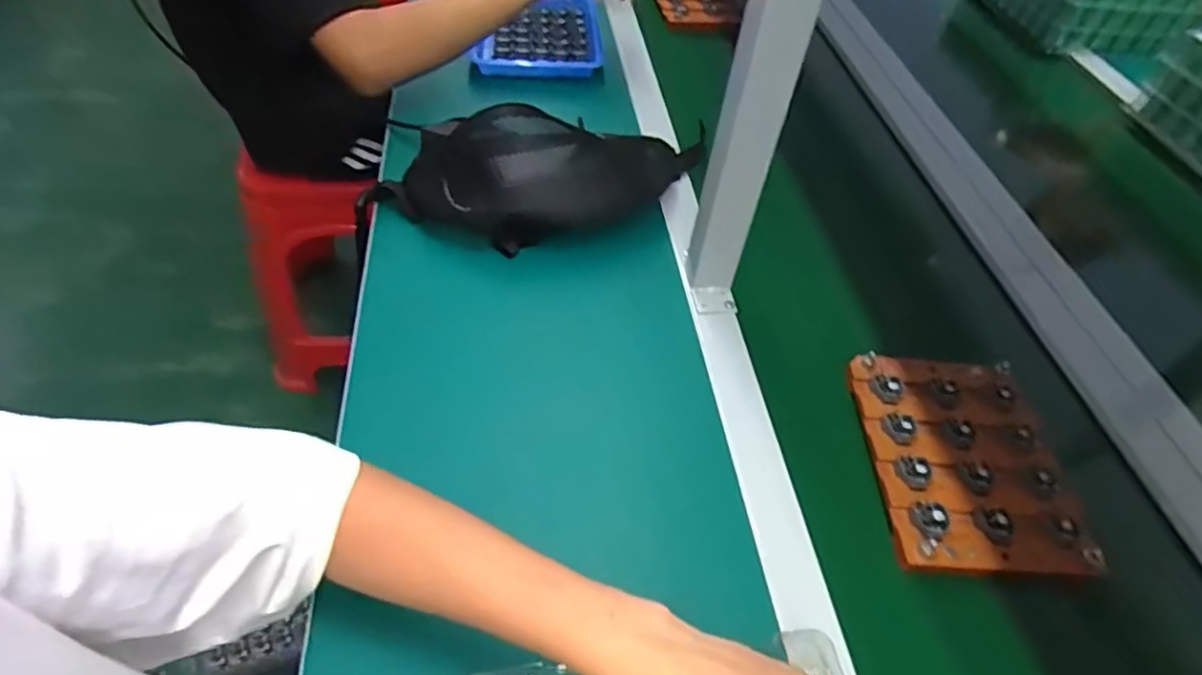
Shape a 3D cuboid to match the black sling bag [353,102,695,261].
[{"bbox_3d":[-0.061,-0.179,0.677,0.365,0.100,0.160,-5,47,-11],"label":"black sling bag"}]

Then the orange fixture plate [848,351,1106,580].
[{"bbox_3d":[0.291,0.095,0.532,0.148,0.018,0.191,5,46,-2],"label":"orange fixture plate"}]

